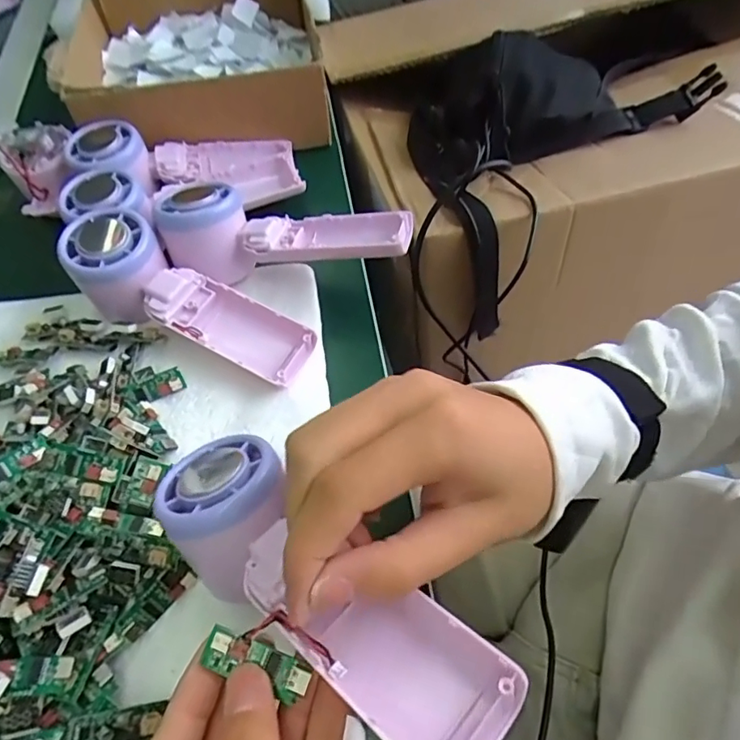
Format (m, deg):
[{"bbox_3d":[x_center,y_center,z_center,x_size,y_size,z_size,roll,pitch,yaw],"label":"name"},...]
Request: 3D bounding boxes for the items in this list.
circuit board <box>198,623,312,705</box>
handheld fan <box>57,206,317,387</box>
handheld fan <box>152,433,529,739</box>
[{"bbox_3d":[-0.041,0.105,0.197,0.038,0.006,0.012,21,61,0],"label":"circuit board"},{"bbox_3d":[-0.114,-0.042,0.344,0.164,0.043,0.055,28,63,1],"label":"handheld fan"},{"bbox_3d":[-0.021,0.082,0.213,0.165,0.039,0.055,28,63,31],"label":"handheld fan"}]

